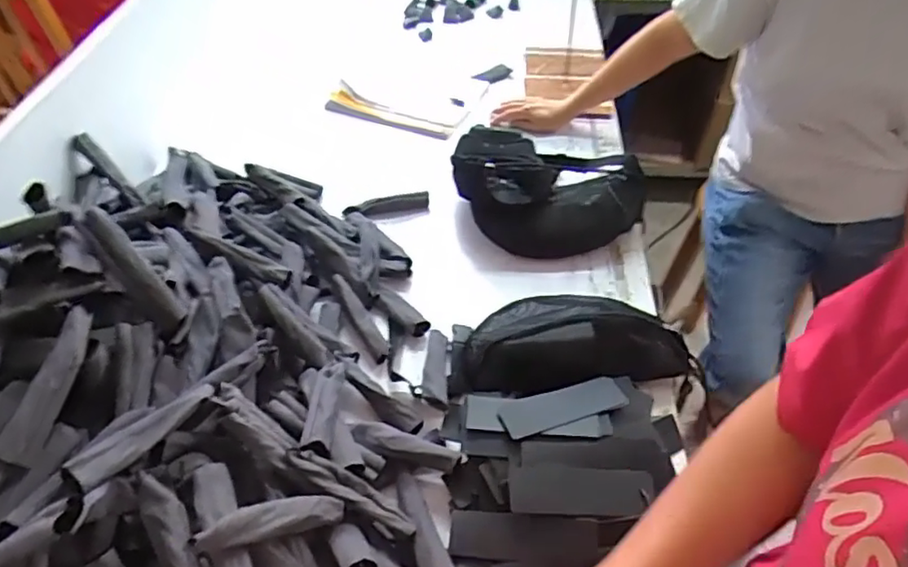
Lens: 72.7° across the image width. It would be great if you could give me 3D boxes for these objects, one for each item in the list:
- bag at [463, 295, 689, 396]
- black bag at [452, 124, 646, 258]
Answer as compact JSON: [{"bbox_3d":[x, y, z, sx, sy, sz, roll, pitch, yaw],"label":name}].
[{"bbox_3d":[0.154,0.064,0.817,0.287,0.068,0.145,0,47,1],"label":"bag"},{"bbox_3d":[0.145,-0.181,1.025,0.290,0.114,0.288,-4,47,-2],"label":"black bag"}]

